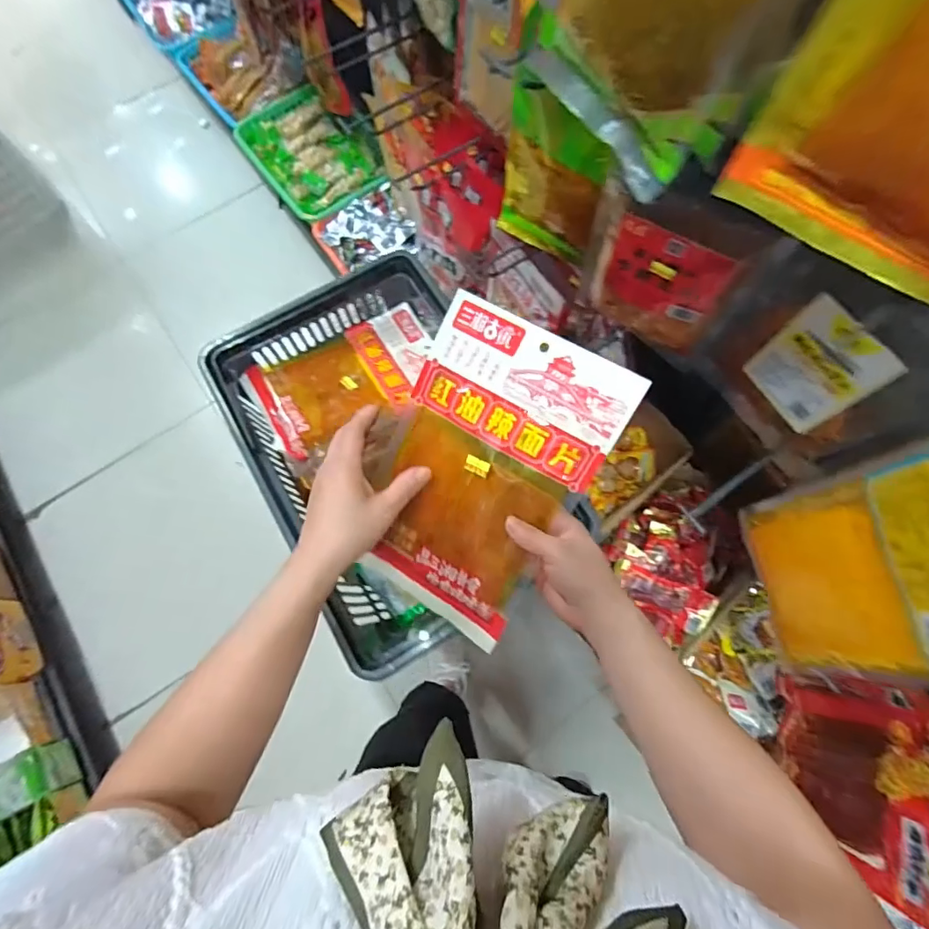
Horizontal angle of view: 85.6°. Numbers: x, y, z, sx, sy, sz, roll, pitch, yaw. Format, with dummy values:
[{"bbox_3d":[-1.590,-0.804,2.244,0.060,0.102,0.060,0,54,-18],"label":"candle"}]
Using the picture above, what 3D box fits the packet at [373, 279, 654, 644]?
[{"bbox_3d":[0.012,0.011,0.438,0.168,0.015,0.268,29,105,12],"label":"packet"}]

